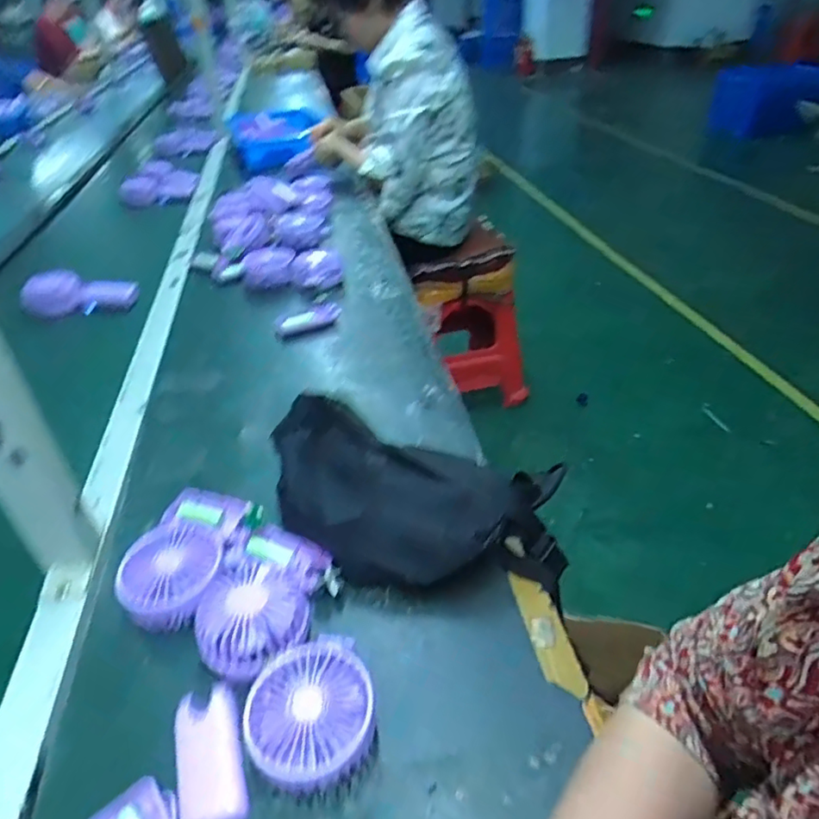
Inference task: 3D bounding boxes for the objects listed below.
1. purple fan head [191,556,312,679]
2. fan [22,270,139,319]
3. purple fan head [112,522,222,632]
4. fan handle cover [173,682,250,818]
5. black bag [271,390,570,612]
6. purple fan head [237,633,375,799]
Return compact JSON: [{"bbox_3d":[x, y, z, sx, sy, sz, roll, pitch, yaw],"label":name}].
[{"bbox_3d":[-0.122,0.164,0.472,0.084,0.037,0.091,8,38,16],"label":"purple fan head"},{"bbox_3d":[-0.586,-0.200,1.052,0.217,0.080,0.040,1,37,6],"label":"fan"},{"bbox_3d":[-0.203,0.145,0.519,0.088,0.040,0.096,-2,36,2],"label":"purple fan head"},{"bbox_3d":[-0.138,0.241,0.408,0.043,0.012,0.095,-16,38,-16],"label":"fan handle cover"},{"bbox_3d":[-0.005,0.079,0.550,0.297,0.089,0.157,11,39,19],"label":"black bag"},{"bbox_3d":[-0.067,0.217,0.410,0.085,0.044,0.092,-3,36,2],"label":"purple fan head"}]

